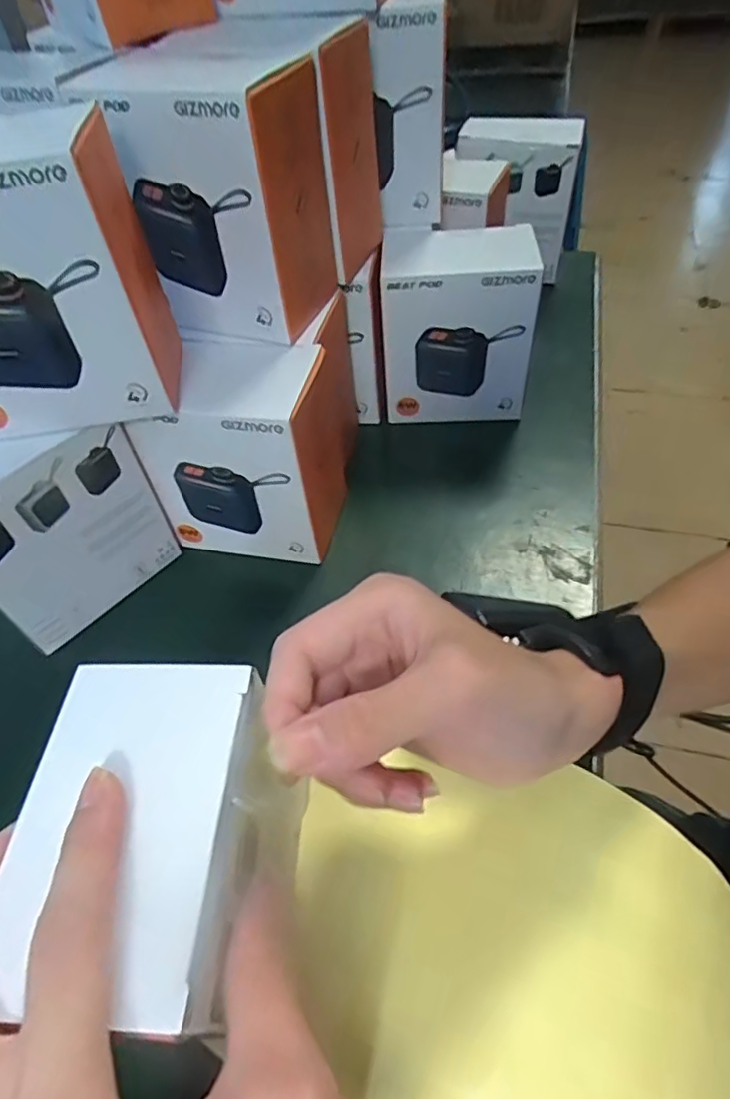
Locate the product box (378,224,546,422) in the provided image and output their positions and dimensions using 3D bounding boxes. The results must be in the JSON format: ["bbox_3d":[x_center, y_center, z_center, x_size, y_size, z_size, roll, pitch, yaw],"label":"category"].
[{"bbox_3d":[0.062,-0.153,0.422,0.103,0.116,0.069,3,51,7],"label":"product box"}]

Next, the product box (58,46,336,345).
[{"bbox_3d":[-0.069,-0.178,0.306,0.104,0.111,0.072,19,54,19],"label":"product box"}]

